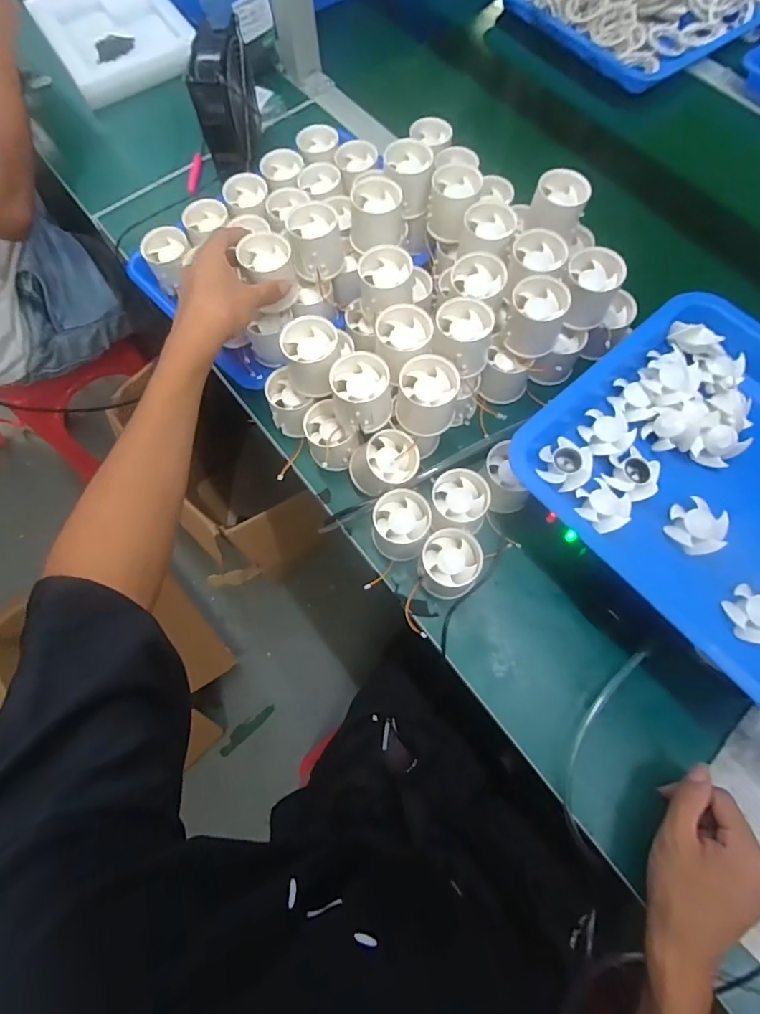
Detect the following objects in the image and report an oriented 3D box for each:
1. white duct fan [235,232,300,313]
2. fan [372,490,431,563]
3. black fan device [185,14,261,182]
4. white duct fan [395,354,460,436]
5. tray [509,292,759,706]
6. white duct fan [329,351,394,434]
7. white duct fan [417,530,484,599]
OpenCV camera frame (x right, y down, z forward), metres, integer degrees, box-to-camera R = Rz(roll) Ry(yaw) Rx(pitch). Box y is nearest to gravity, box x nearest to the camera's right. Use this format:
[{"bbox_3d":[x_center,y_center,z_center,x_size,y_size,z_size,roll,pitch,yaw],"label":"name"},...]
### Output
[{"bbox_3d":[-0.109,-0.233,0.490,0.048,0.061,0.043,-11,70,-2],"label":"white duct fan"},{"bbox_3d":[0.020,0.018,0.454,0.051,0.048,0.053,-1,70,1],"label":"fan"},{"bbox_3d":[-0.189,-0.496,0.601,0.052,0.109,0.129,1,70,2],"label":"black fan device"},{"bbox_3d":[0.042,-0.097,0.436,0.052,0.050,0.052,-1,70,1],"label":"white duct fan"},{"bbox_3d":[0.306,-0.007,0.394,0.273,0.035,0.340,-39,74,-12],"label":"tray"},{"bbox_3d":[-0.016,-0.102,0.438,0.052,0.047,0.053,-1,70,1],"label":"white duct fan"},{"bbox_3d":[0.063,0.053,0.442,0.052,0.049,0.052,-1,70,1],"label":"white duct fan"}]

